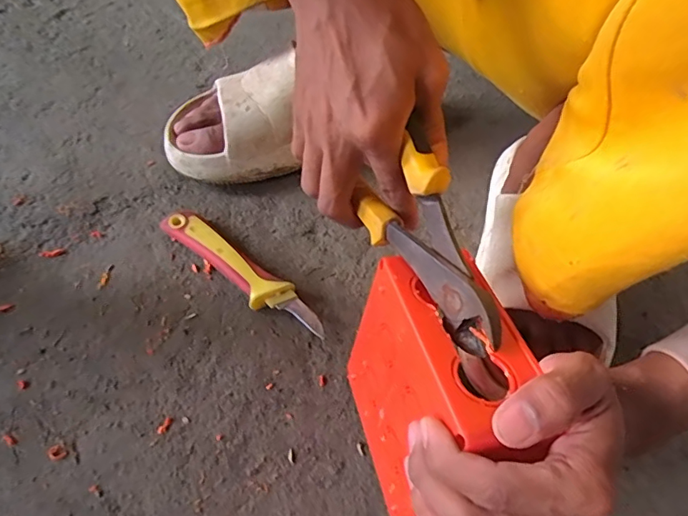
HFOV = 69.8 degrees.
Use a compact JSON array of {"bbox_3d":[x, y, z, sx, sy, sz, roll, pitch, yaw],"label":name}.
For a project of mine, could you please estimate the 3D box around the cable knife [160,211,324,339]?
[{"bbox_3d":[-0.083,0.012,0.407,0.165,0.021,0.034,34,59,18],"label":"cable knife"}]

